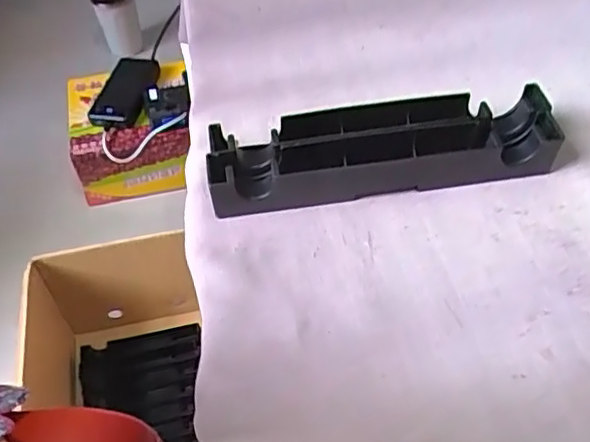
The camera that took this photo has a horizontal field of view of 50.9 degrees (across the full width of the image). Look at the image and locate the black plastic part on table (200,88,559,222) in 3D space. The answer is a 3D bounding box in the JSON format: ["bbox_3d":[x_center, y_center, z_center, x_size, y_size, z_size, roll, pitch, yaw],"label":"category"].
[{"bbox_3d":[0.049,-0.043,0.362,0.195,0.029,0.052,-7,50,-4],"label":"black plastic part on table"}]

